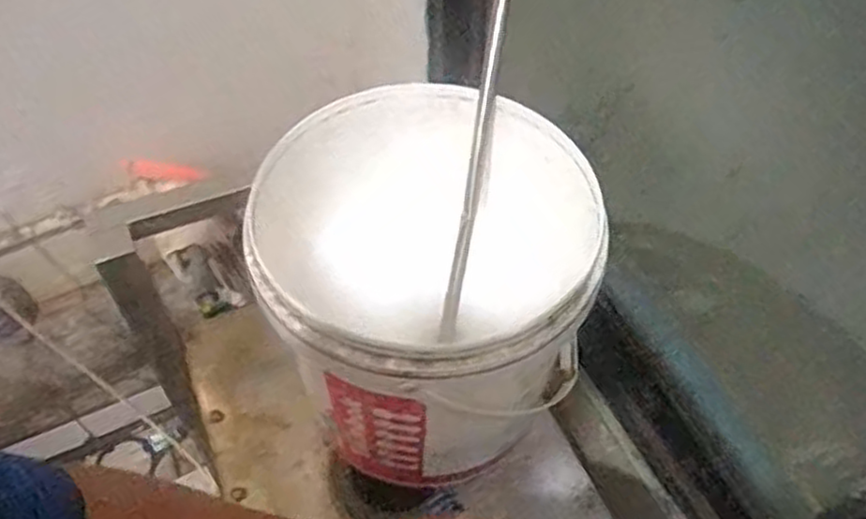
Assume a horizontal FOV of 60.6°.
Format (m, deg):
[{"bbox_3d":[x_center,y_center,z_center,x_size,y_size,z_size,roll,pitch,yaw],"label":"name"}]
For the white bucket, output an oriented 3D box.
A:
[{"bbox_3d":[-0.004,0.033,0.736,0.297,0.266,0.301,-1,54,1],"label":"white bucket"}]

